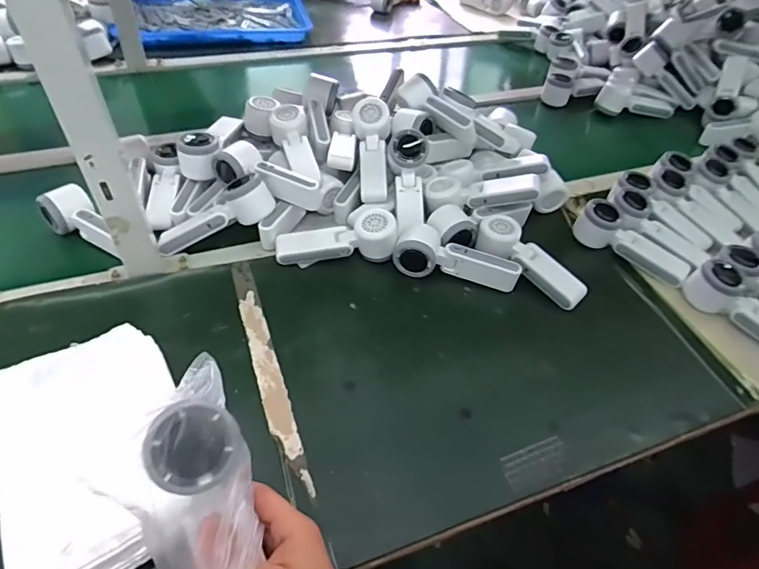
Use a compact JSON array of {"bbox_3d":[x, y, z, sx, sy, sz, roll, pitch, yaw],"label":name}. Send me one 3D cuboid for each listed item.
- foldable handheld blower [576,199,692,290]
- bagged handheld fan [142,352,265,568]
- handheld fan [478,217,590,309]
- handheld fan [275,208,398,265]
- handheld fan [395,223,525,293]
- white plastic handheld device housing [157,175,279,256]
[{"bbox_3d":[0.371,-0.062,0.717,0.170,0.055,0.057,34,53,23],"label":"foldable handheld blower"},{"bbox_3d":[-0.111,0.142,0.307,0.061,0.039,0.181,-5,80,-10],"label":"bagged handheld fan"},{"bbox_3d":[0.211,-0.034,0.676,0.164,0.050,0.055,34,53,23],"label":"handheld fan"},{"bbox_3d":[-0.059,-0.065,0.670,0.162,0.060,0.060,0,48,-5],"label":"handheld fan"},{"bbox_3d":[0.105,-0.038,0.664,0.167,0.050,0.068,9,48,3],"label":"handheld fan"},{"bbox_3d":[-0.227,-0.096,0.668,0.164,0.045,0.067,-30,53,0],"label":"white plastic handheld device housing"}]

